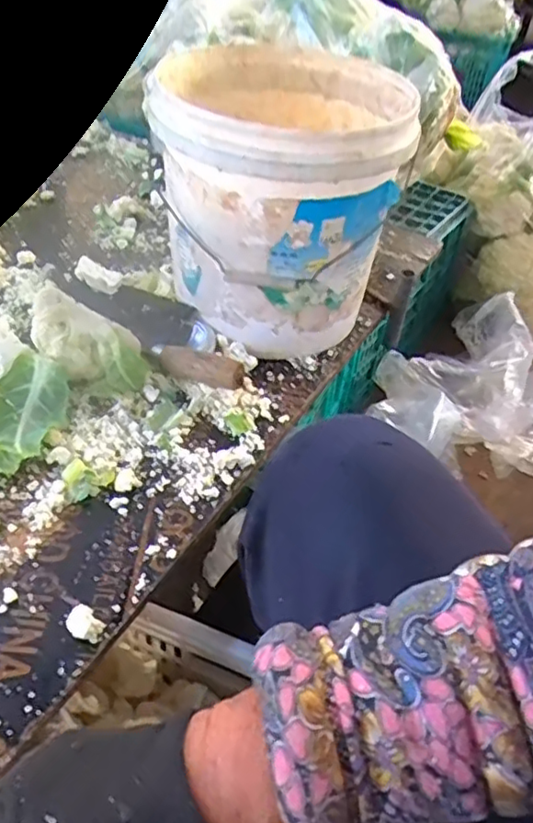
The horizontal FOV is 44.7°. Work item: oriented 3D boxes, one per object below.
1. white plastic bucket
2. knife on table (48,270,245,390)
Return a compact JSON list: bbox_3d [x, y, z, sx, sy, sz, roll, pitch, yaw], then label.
[{"bbox_3d":[0.012,-0.231,0.727,0.248,0.257,0.259,4,44,-4],"label":"white plastic bucket"},{"bbox_3d":[-0.138,-0.109,0.732,0.306,0.030,0.074,35,57,30],"label":"knife on table"}]

